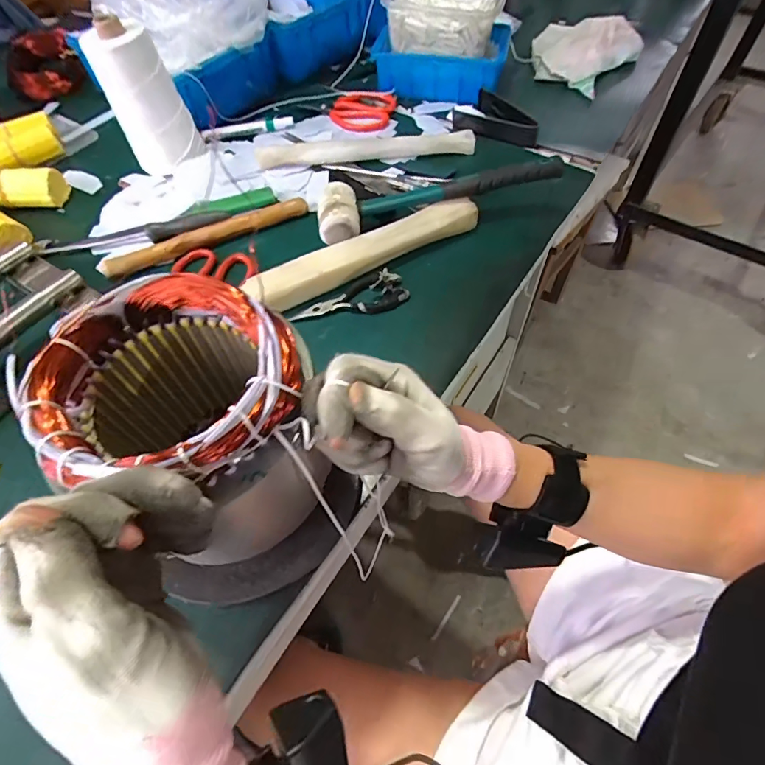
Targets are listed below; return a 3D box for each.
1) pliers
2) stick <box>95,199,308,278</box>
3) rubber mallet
[{"bbox_3d":[-0.035,-0.095,0.483,0.122,0.018,0.049,-10,57,-3],"label":"pliers"},{"bbox_3d":[-0.209,-0.175,0.534,0.246,0.024,0.027,-22,58,-10],"label":"stick"},{"bbox_3d":[0.064,-0.234,0.540,0.299,0.044,0.068,-19,58,-9],"label":"rubber mallet"}]

